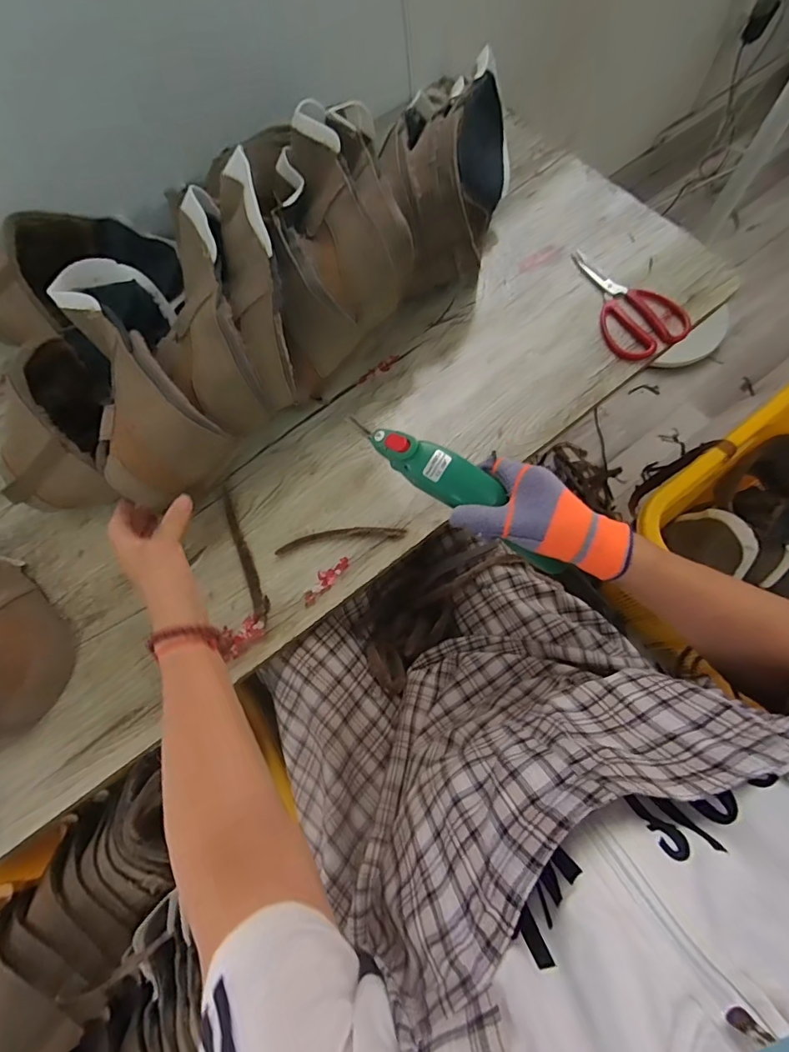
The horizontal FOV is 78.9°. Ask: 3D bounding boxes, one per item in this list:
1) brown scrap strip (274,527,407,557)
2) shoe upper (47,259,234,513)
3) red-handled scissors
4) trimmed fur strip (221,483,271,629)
[{"bbox_3d":[-0.060,0.013,0.535,0.143,0.008,0.019,-9,69,-1],"label":"brown scrap strip"},{"bbox_3d":[-0.258,-0.156,0.501,0.114,0.110,0.260,-20,81,-5],"label":"shoe upper"},{"bbox_3d":[0.295,-0.300,0.628,0.103,0.013,0.183,-25,70,-7],"label":"red-handled scissors"},{"bbox_3d":[-0.168,0.029,0.533,0.016,0.009,0.167,-22,70,-6],"label":"trimmed fur strip"}]

